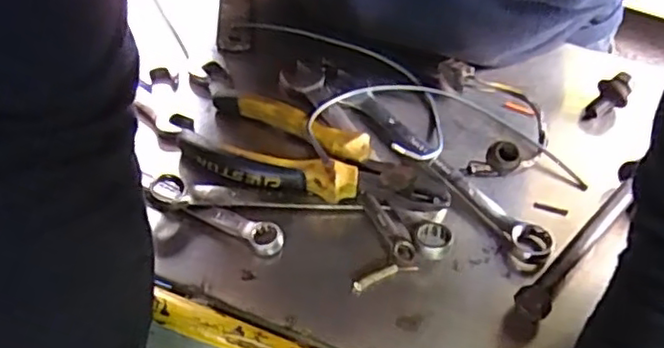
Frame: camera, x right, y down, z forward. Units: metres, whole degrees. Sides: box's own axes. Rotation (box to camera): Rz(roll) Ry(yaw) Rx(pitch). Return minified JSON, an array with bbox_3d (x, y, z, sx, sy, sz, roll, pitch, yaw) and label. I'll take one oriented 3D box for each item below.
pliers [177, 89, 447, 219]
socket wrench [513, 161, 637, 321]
[{"bbox_3d":[-0.016,-0.005,0.369,0.155,0.029,0.064,26,53,16],"label":"pliers"},{"bbox_3d":[0.145,0.036,0.367,0.017,0.019,0.131,36,56,23],"label":"socket wrench"}]

